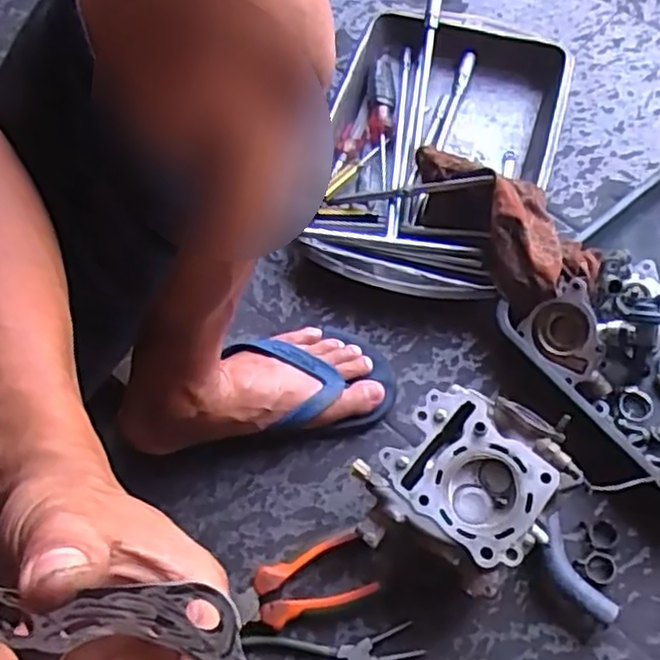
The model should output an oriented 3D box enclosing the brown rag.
[{"bbox_3d":[0.181,-0.117,0.709,0.116,0.078,0.208,-26,67,-6],"label":"brown rag"}]

